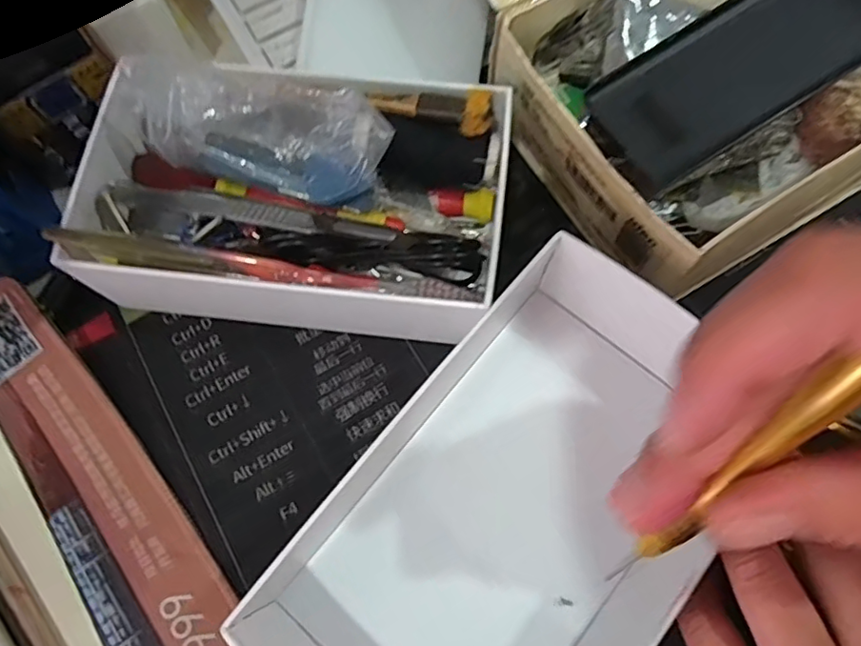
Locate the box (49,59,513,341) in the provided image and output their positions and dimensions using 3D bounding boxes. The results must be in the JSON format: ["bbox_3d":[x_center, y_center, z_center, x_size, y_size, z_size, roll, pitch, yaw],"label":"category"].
[{"bbox_3d":[-0.055,-0.053,0.243,0.173,0.056,0.098,6,73,3],"label":"box"}]

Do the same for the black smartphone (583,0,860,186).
[{"bbox_3d":[0.129,-0.107,0.238,0.121,0.007,0.053,-32,75,2],"label":"black smartphone"}]

